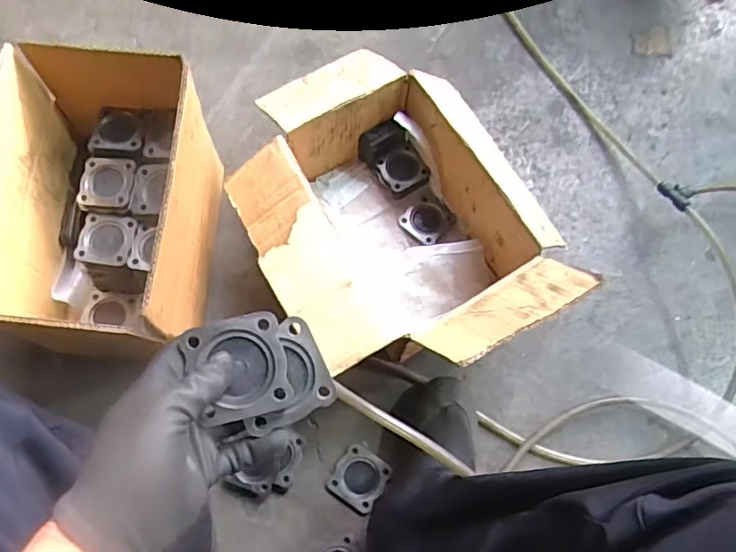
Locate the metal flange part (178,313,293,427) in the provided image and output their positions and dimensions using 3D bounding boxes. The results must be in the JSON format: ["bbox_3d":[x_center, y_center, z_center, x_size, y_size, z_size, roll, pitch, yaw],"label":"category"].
[{"bbox_3d":[-0.090,0.064,0.393,0.063,0.014,0.067,-16,75,-4],"label":"metal flange part"}]

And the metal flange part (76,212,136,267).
[{"bbox_3d":[-0.337,-0.049,0.724,0.066,0.009,0.068,6,71,2],"label":"metal flange part"}]

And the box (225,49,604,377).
[{"bbox_3d":[0.029,-0.090,0.759,0.368,0.231,0.475,-28,73,-9],"label":"box"}]

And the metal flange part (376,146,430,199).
[{"bbox_3d":[0.052,-0.160,0.871,0.066,0.024,0.064,-31,76,-8],"label":"metal flange part"}]

